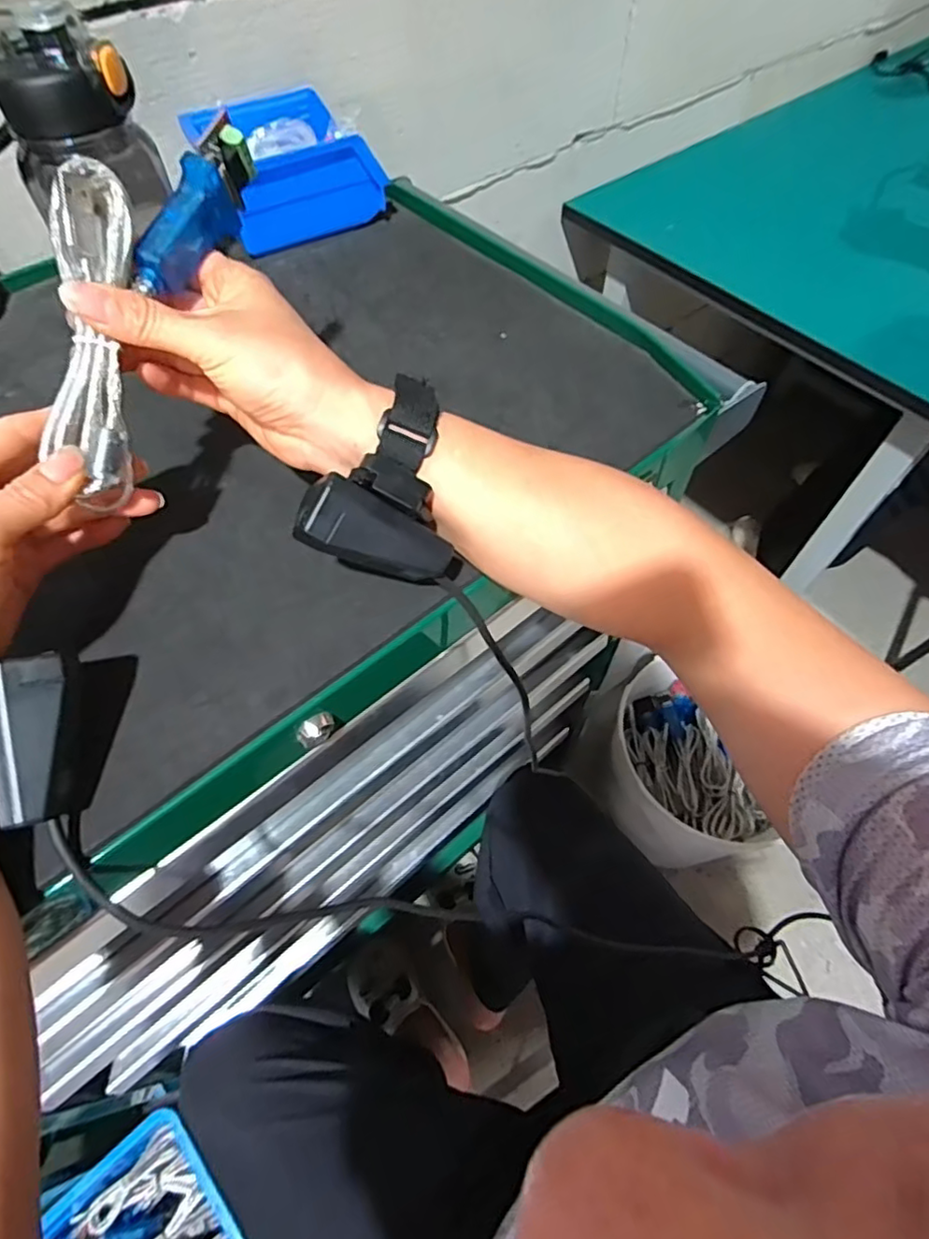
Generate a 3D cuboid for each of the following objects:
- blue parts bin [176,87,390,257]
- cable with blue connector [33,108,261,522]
[{"bbox_3d":[-0.152,-0.383,0.524,0.132,0.072,0.106,-27,62,-15],"label":"blue parts bin"},{"bbox_3d":[-0.153,-0.147,0.277,0.036,0.065,0.182,20,90,13],"label":"cable with blue connector"}]

